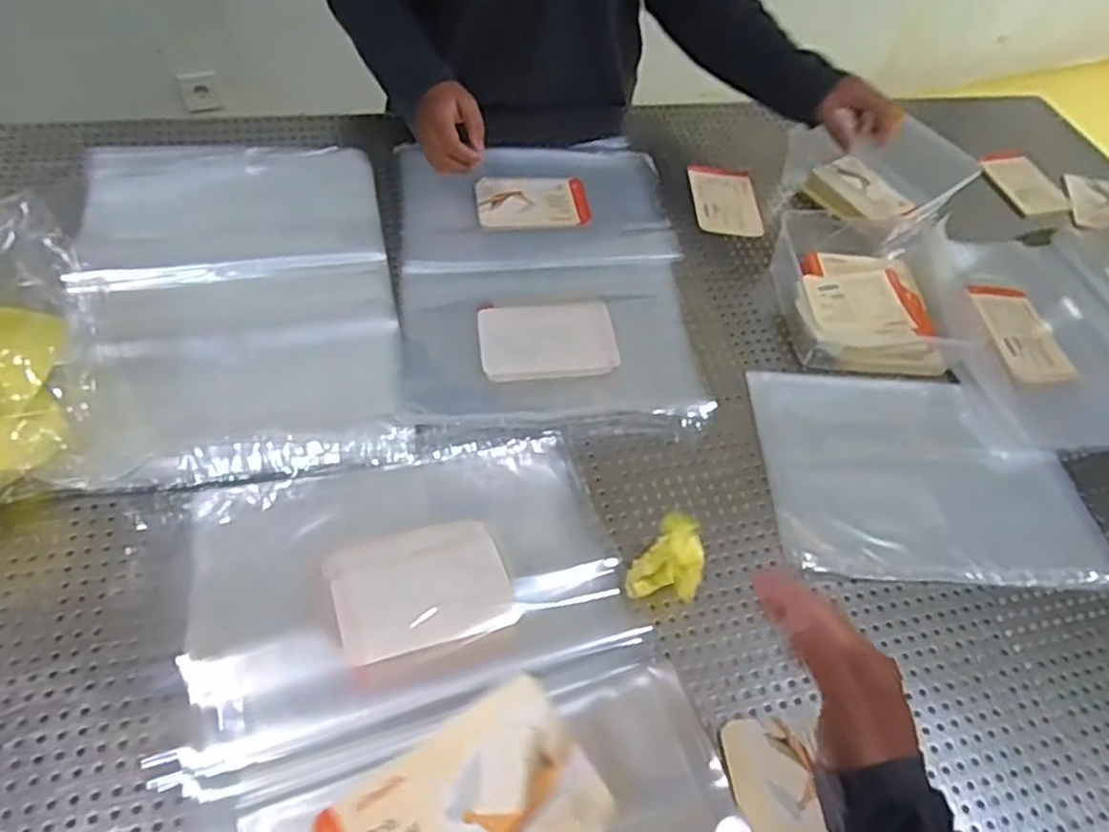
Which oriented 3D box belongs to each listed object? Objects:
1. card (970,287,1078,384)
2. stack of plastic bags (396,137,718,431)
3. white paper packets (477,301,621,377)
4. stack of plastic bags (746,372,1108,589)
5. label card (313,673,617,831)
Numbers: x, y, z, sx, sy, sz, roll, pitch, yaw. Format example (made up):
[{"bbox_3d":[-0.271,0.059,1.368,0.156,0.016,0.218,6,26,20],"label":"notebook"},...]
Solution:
[{"bbox_3d":[0.542,-0.098,0.864,0.096,0.008,0.135,-3,63,-13],"label":"card"},{"bbox_3d":[-0.010,-0.168,0.836,0.316,0.014,0.428,-3,55,-10],"label":"stack of plastic bags"},{"bbox_3d":[-0.006,-0.082,0.784,0.143,0.018,0.086,-2,55,-9],"label":"white paper packets"},{"bbox_3d":[0.364,0.051,0.736,0.320,0.014,0.235,3,54,-6],"label":"stack of plastic bags"},{"bbox_3d":[-0.043,0.194,0.363,0.125,0.008,0.084,-28,56,-21],"label":"label card"}]

